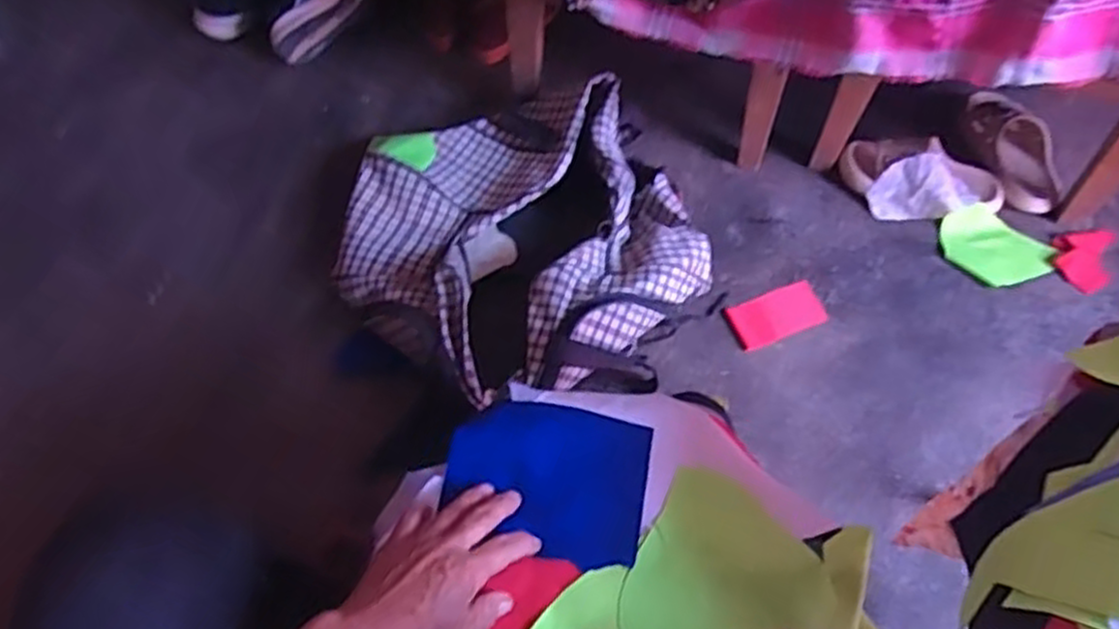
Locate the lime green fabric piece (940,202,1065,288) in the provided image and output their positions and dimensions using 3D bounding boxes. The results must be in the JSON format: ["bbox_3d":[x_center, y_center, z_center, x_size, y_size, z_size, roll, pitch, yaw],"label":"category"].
[{"bbox_3d":[0.587,-0.094,1.043,0.152,0.020,0.120,-15,64,-21],"label":"lime green fabric piece"}]

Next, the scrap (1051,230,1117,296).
[{"bbox_3d":[0.699,-0.079,1.029,0.069,0.015,0.129,25,62,14],"label":"scrap"}]

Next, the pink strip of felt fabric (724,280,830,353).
[{"bbox_3d":[0.275,0.000,0.985,0.121,0.008,0.065,-20,61,-12],"label":"pink strip of felt fabric"}]

